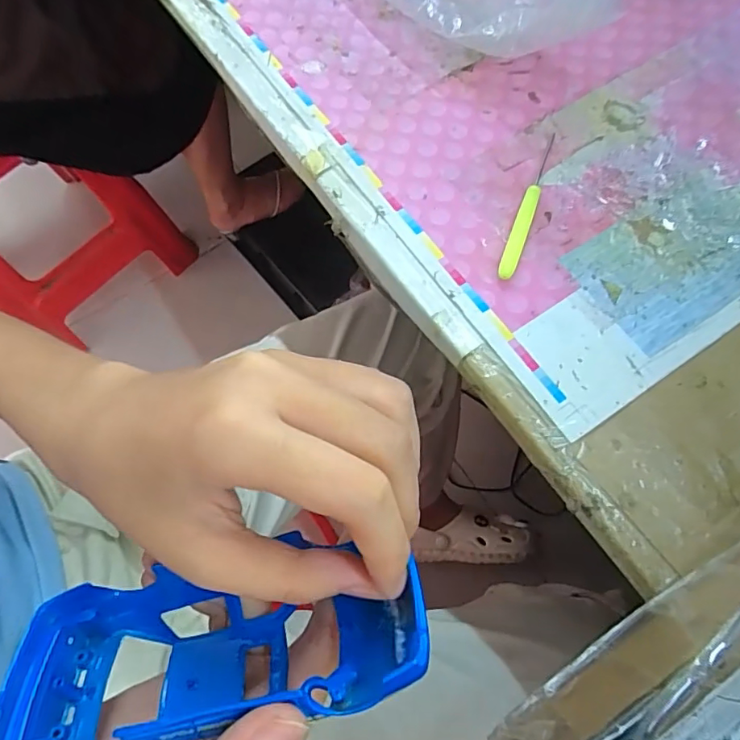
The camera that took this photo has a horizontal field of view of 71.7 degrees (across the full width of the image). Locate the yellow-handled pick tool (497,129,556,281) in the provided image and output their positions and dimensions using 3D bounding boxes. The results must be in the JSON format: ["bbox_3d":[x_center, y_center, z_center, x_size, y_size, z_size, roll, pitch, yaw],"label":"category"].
[{"bbox_3d":[0.091,-0.096,0.292,0.009,0.006,0.108,20,69,9],"label":"yellow-handled pick tool"}]

